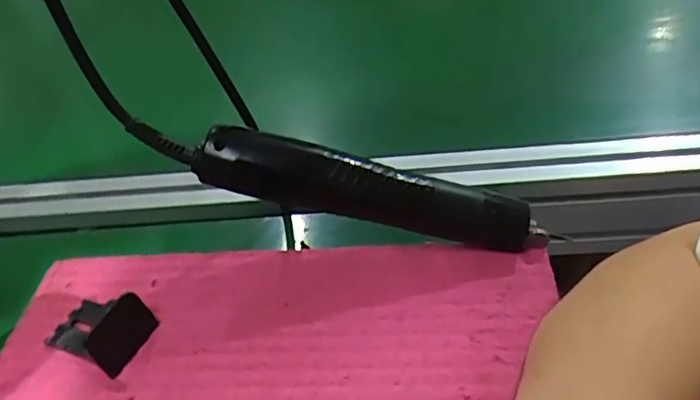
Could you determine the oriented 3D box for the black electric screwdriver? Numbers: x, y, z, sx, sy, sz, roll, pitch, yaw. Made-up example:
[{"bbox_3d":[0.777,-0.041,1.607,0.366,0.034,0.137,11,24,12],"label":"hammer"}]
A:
[{"bbox_3d":[0.016,-0.004,0.331,0.205,0.032,0.028,13,42,-6],"label":"black electric screwdriver"}]

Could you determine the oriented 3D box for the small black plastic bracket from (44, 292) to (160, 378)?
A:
[{"bbox_3d":[-0.143,0.068,0.317,0.058,0.028,0.036,16,46,23],"label":"small black plastic bracket"}]

